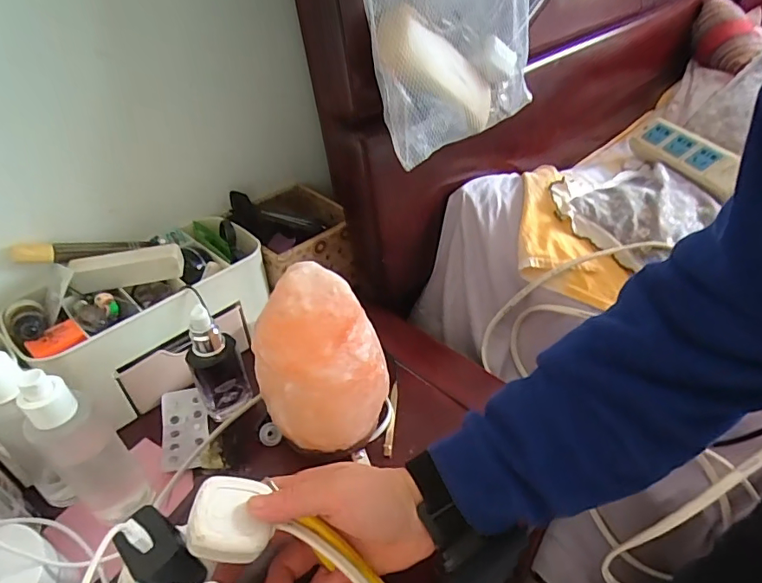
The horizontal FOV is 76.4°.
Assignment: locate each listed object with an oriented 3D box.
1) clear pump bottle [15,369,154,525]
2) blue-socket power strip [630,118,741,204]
[{"bbox_3d":[-0.216,0.113,0.353,0.043,0.158,0.033,-29,47,-29],"label":"clear pump bottle"},{"bbox_3d":[0.433,-0.198,0.692,0.061,0.032,0.162,-41,43,9],"label":"blue-socket power strip"}]

